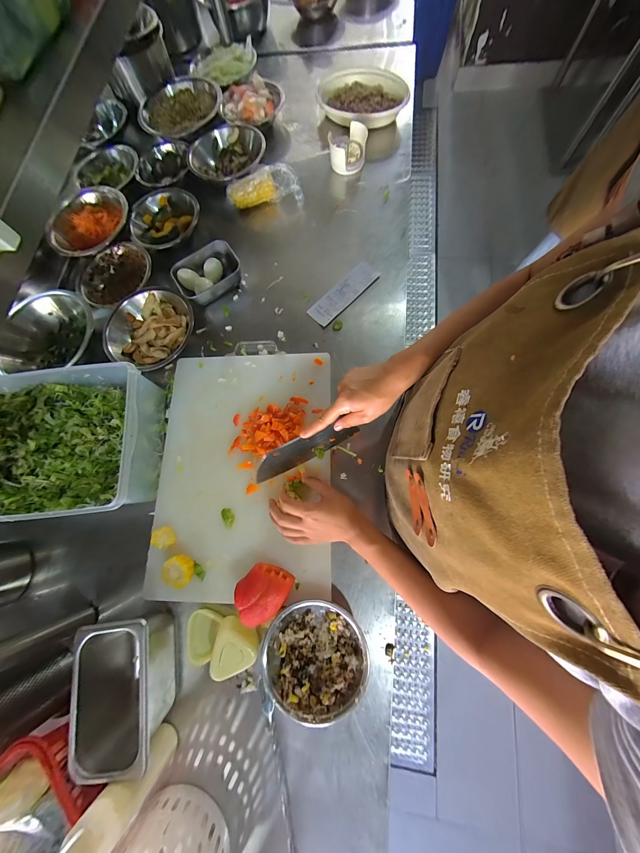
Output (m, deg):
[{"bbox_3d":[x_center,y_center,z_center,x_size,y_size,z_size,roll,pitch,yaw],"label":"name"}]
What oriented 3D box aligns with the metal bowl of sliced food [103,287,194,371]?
[{"bbox_3d":[-0.344,-0.198,0.564,0.150,0.049,0.176,43,80,11],"label":"metal bowl of sliced food"}]

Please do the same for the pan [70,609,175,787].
[{"bbox_3d":[-0.284,0.363,0.389,0.125,0.074,0.166,-7,76,-1],"label":"pan"}]

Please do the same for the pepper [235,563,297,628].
[{"bbox_3d":[-0.088,0.253,0.421,0.070,0.054,0.082,37,79,10],"label":"pepper"}]

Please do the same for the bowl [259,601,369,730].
[{"bbox_3d":[-0.008,0.339,0.409,0.144,0.044,0.145,0,77,1],"label":"bowl"}]

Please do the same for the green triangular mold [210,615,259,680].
[{"bbox_3d":[-0.126,0.331,0.413,0.064,0.038,0.069,2,76,1],"label":"green triangular mold"}]

